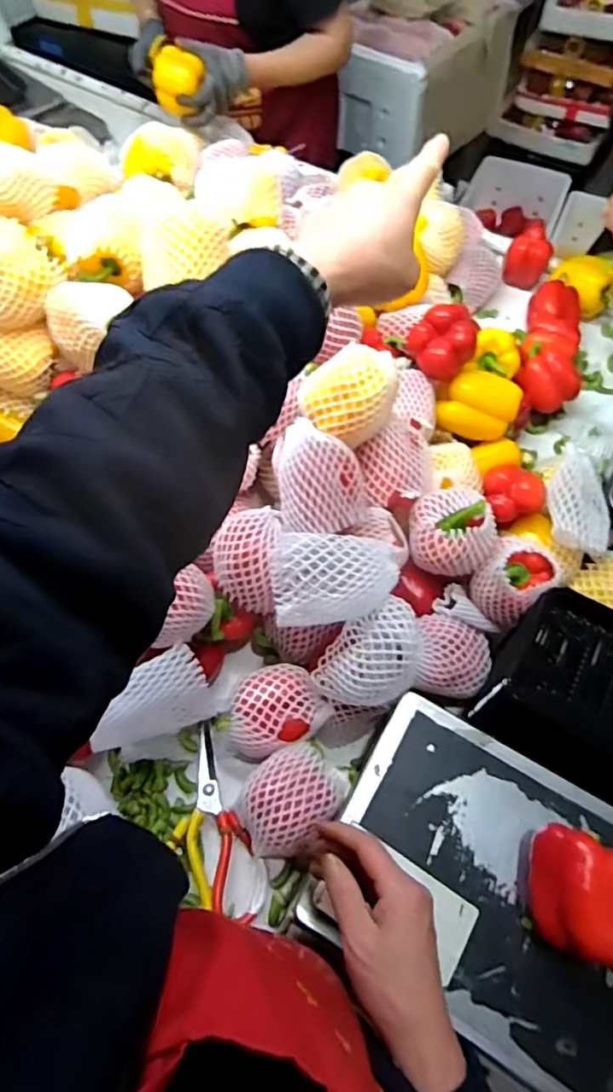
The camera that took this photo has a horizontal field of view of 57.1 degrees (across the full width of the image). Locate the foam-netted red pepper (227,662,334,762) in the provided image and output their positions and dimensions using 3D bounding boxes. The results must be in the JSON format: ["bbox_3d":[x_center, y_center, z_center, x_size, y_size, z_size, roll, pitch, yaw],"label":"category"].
[{"bbox_3d":[-0.039,0.187,0.625,0.109,0.080,0.090,-32,67,-16],"label":"foam-netted red pepper"}]

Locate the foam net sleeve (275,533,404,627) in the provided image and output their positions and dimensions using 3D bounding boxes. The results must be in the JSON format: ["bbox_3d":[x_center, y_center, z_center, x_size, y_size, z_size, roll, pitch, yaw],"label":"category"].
[{"bbox_3d":[0.030,0.029,0.551,0.126,0.067,0.090,0,62,0],"label":"foam net sleeve"}]

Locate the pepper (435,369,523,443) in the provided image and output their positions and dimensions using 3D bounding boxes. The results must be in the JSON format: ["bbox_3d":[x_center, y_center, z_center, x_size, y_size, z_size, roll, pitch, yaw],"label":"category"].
[{"bbox_3d":[0.225,-0.185,0.735,0.095,0.068,0.072,22,64,11],"label":"pepper"}]

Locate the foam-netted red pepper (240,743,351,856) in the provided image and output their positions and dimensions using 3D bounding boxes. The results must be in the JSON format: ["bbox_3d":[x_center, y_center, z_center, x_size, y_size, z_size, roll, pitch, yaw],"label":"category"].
[{"bbox_3d":[-0.018,0.264,0.583,0.091,0.078,0.113,34,67,16],"label":"foam-netted red pepper"}]

